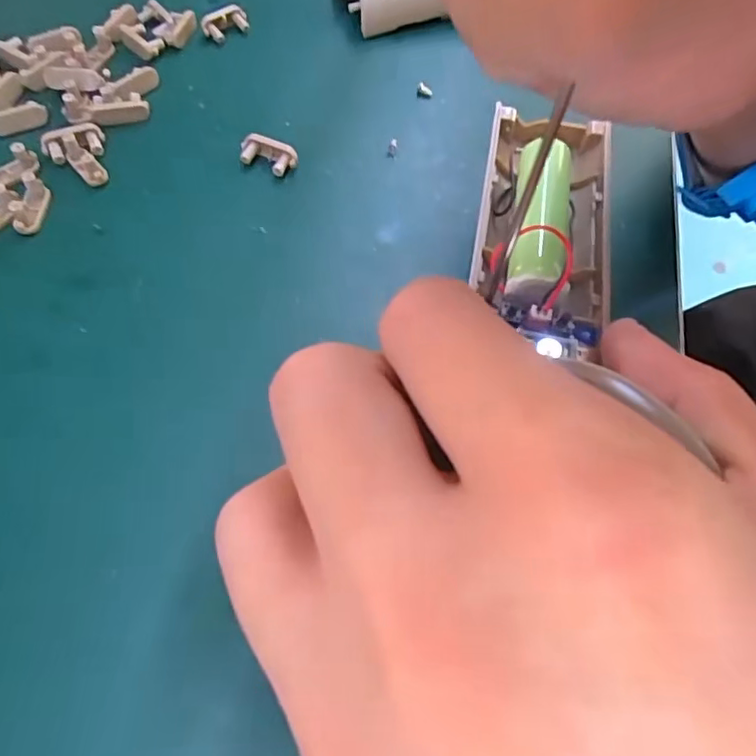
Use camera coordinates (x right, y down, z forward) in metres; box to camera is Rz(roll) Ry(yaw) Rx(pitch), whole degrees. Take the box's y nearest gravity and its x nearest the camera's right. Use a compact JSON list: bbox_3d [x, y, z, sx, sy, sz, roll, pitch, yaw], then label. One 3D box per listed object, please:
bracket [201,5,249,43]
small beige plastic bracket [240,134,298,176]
[{"bbox_3d":[-0.060,-0.140,0.228,0.019,0.008,0.008,-38,70,-22],"label":"bracket"},{"bbox_3d":[-0.037,-0.075,0.196,0.019,0.009,0.009,23,62,8],"label":"small beige plastic bracket"}]

